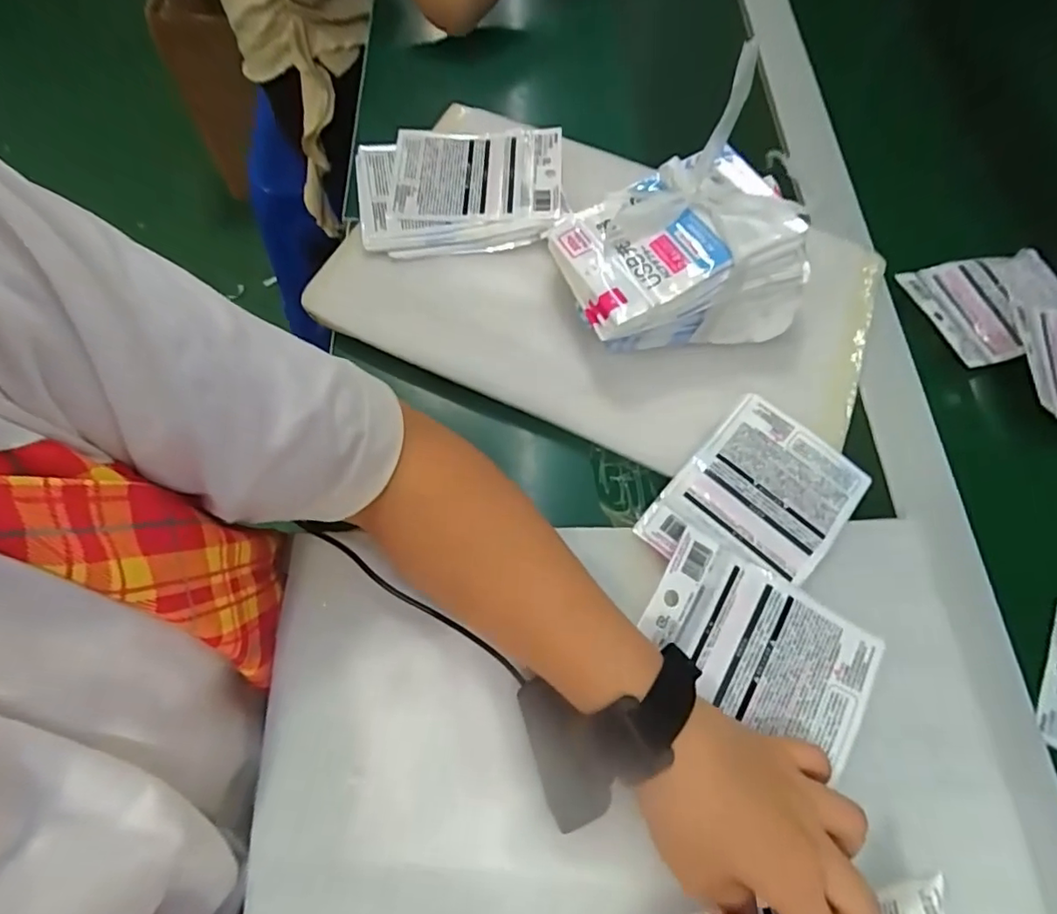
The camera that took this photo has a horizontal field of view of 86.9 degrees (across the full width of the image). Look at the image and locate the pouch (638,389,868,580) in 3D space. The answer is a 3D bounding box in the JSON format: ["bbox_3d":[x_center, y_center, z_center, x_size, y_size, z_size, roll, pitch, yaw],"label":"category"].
[{"bbox_3d":[0.151,0.030,0.368,0.100,0.008,0.139,40,70,14],"label":"pouch"}]

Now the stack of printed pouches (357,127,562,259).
[{"bbox_3d":[-0.055,-0.219,0.454,0.161,0.031,0.118,-5,66,-6],"label":"stack of printed pouches"}]

